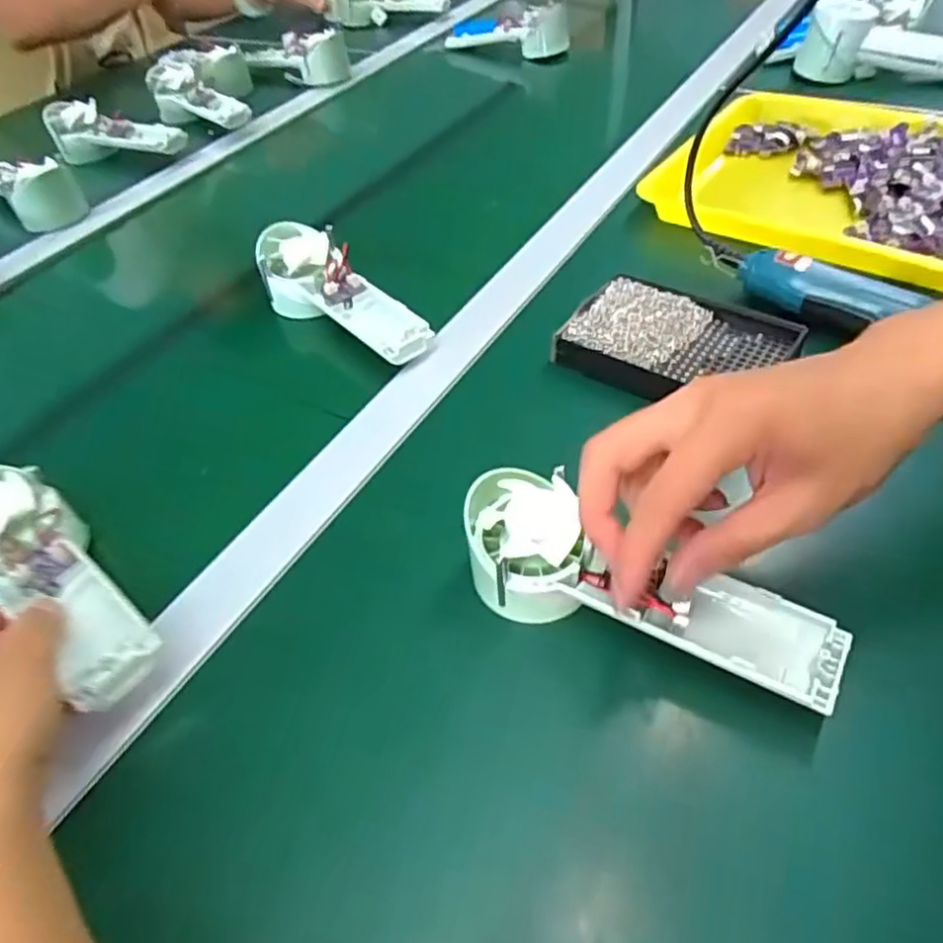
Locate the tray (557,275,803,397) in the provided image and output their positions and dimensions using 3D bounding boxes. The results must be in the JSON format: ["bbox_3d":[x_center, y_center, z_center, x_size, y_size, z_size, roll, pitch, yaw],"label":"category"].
[{"bbox_3d":[0.134,-0.085,0.455,0.135,0.022,0.092,27,57,24],"label":"tray"}]

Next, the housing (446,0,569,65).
[{"bbox_3d":[0.047,-0.605,0.924,0.179,0.065,0.037,21,55,21],"label":"housing"}]

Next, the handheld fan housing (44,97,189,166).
[{"bbox_3d":[-0.398,-0.380,0.770,0.172,0.049,0.063,15,53,17],"label":"handheld fan housing"}]

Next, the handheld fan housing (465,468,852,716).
[{"bbox_3d":[0.077,0.052,0.317,0.176,0.040,0.060,19,55,17],"label":"handheld fan housing"}]

